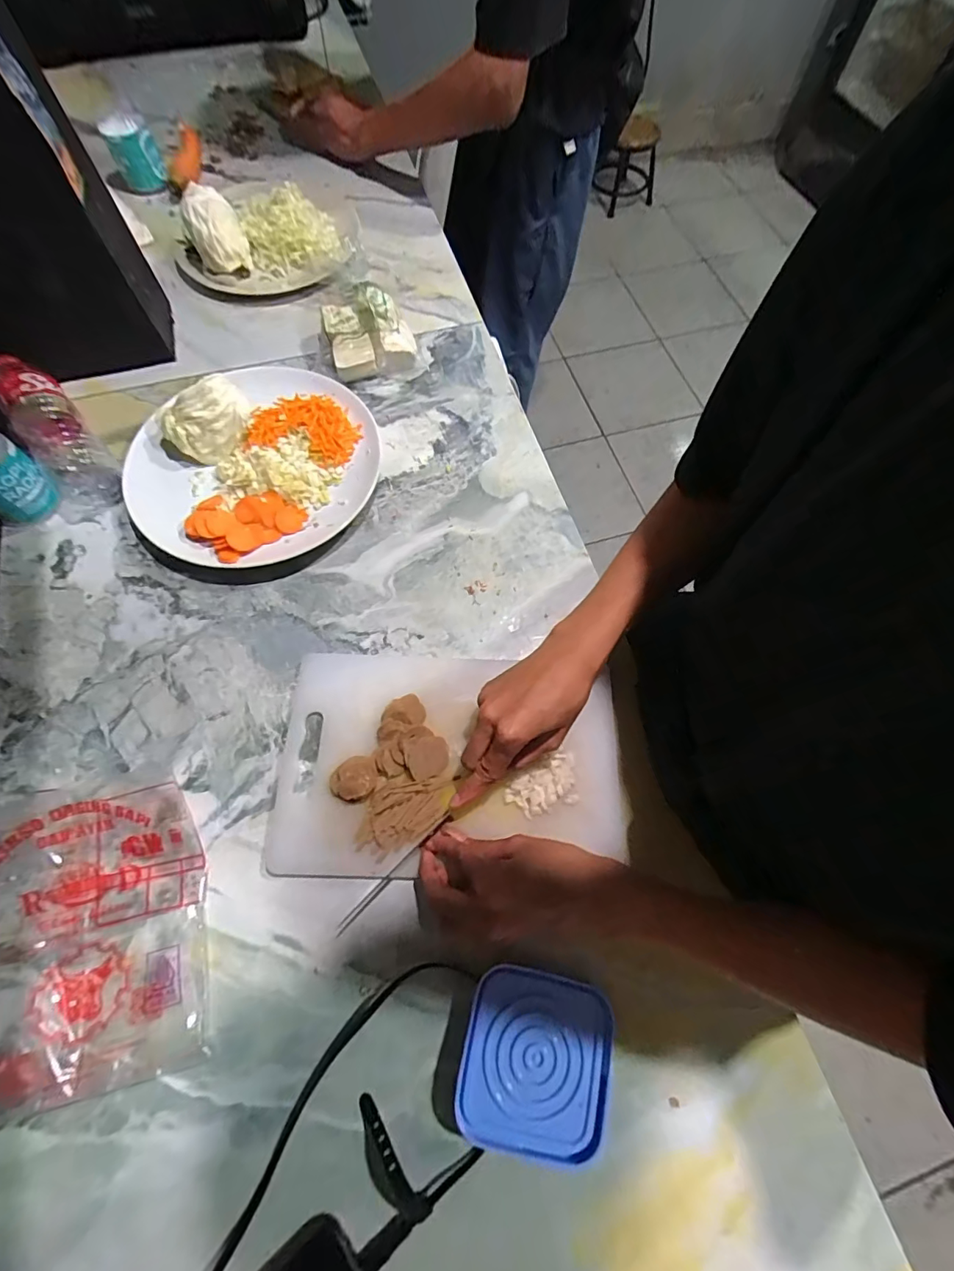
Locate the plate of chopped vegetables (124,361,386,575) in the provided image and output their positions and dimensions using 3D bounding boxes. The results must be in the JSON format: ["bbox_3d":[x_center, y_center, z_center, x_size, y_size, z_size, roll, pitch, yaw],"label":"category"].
[{"bbox_3d":[-0.237,-0.199,0.532,0.231,0.072,0.273,15,68,4],"label":"plate of chopped vegetables"}]

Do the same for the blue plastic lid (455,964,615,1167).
[{"bbox_3d":[0.044,0.309,0.362,0.107,0.012,0.108,13,68,4],"label":"blue plastic lid"}]

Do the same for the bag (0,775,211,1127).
[{"bbox_3d":[-0.306,0.222,0.375,0.172,0.040,0.214,-13,69,-7],"label":"bag"}]

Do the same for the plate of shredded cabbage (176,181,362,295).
[{"bbox_3d":[-0.283,-0.551,0.662,0.230,0.087,0.168,-14,69,-7],"label":"plate of shredded cabbage"}]

